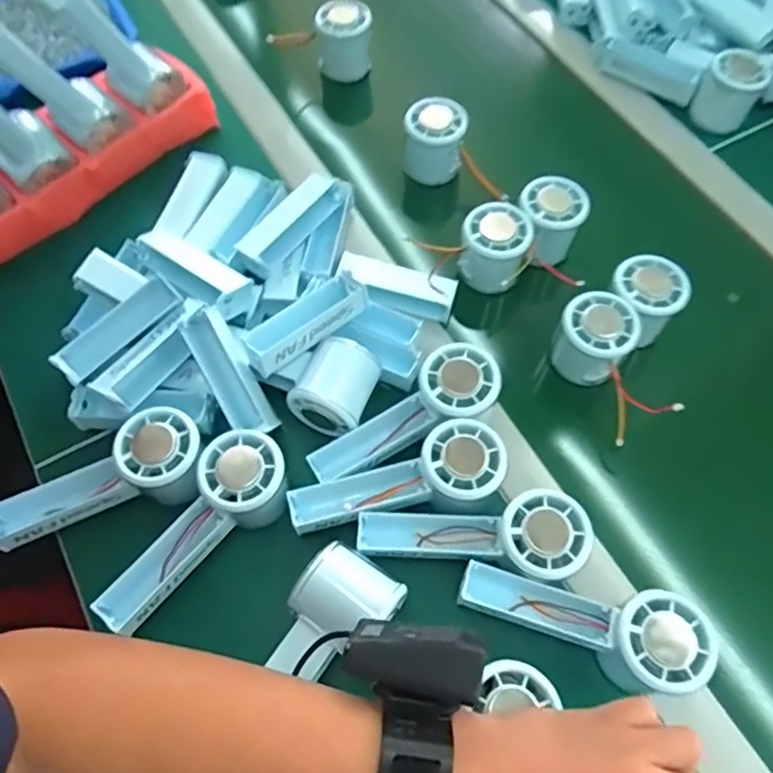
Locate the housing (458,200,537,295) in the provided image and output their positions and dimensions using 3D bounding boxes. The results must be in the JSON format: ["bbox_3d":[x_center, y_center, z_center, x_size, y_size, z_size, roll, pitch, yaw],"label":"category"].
[{"bbox_3d":[0.095,-0.121,0.545,0.057,0.065,0.054,0,63,-1],"label":"housing"}]

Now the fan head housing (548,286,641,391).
[{"bbox_3d":[0.164,-0.034,0.501,0.056,0.061,0.055,0,63,-1],"label":"fan head housing"}]

